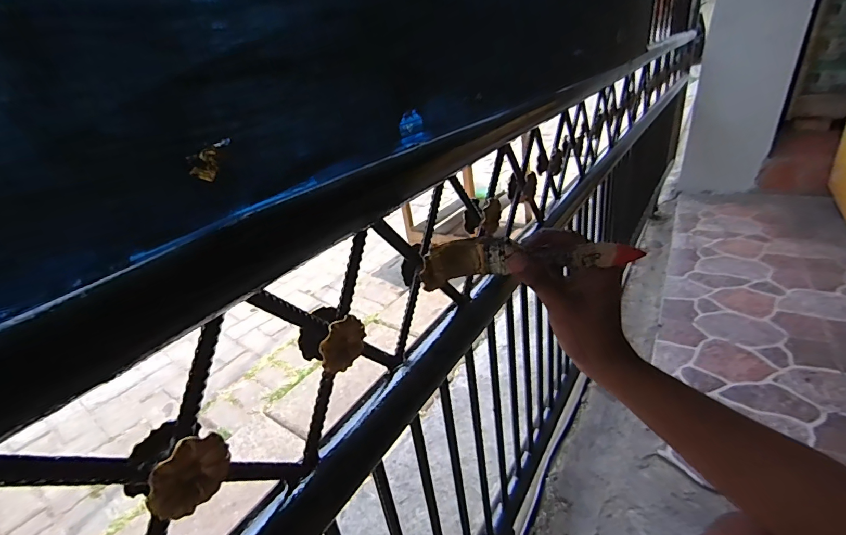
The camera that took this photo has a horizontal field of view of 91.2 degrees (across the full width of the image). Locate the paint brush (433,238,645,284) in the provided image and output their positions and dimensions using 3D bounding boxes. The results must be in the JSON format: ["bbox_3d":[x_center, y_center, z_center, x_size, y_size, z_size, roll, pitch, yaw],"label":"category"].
[{"bbox_3d":[0.089,-0.008,0.352,0.172,0.035,0.018,-2,29,18],"label":"paint brush"}]

